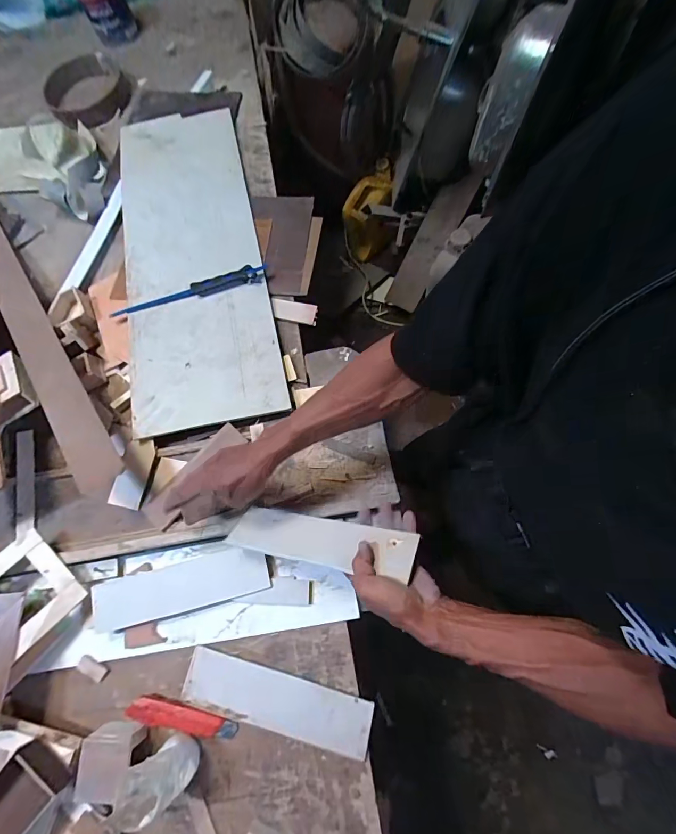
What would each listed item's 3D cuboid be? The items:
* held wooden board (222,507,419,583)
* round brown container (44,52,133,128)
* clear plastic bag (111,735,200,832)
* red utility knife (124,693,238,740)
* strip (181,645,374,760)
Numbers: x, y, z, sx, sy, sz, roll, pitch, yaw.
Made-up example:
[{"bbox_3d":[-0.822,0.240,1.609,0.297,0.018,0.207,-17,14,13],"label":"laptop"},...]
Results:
[{"bbox_3d":[-0.025,0.157,0.489,0.247,0.015,0.068,3,38,24],"label":"held wooden board"},{"bbox_3d":[-0.566,-0.748,0.868,0.157,0.046,0.194,35,80,15],"label":"round brown container"},{"bbox_3d":[-0.221,0.443,0.468,0.081,0.090,0.055,-33,72,-5],"label":"clear plastic bag"},{"bbox_3d":[-0.214,0.412,0.520,0.152,0.012,0.033,9,70,4],"label":"red utility knife"},{"bbox_3d":[-0.085,0.385,0.519,0.257,0.007,0.067,11,71,8],"label":"strip"}]

